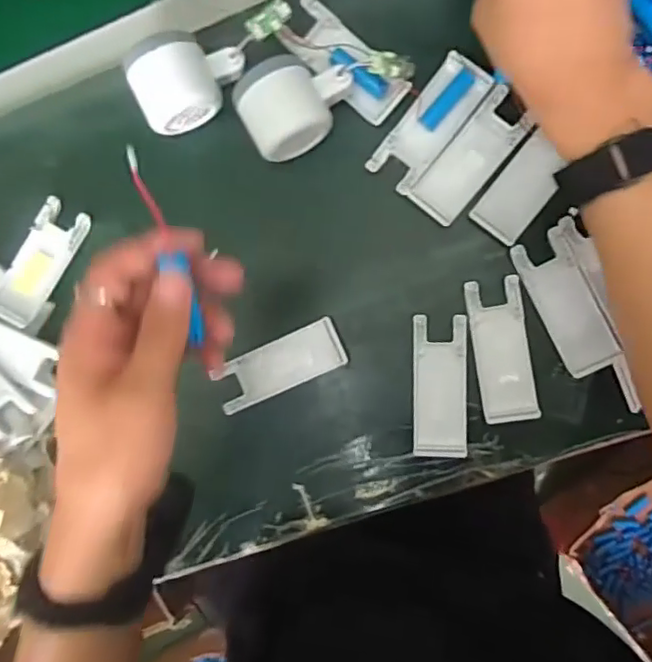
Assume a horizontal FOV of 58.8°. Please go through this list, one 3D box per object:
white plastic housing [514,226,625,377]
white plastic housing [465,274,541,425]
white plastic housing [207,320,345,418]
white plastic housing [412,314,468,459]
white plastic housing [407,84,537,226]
[{"bbox_3d":[0.173,-0.020,0.415,0.038,0.014,0.102,-25,89,7],"label":"white plastic housing"},{"bbox_3d":[0.129,0.014,0.423,0.040,0.007,0.102,-9,91,7],"label":"white plastic housing"},{"bbox_3d":[-0.035,0.028,0.455,0.102,0.017,0.040,-25,89,7],"label":"white plastic housing"},{"bbox_3d":[0.085,0.042,0.431,0.039,0.010,0.104,0,92,7],"label":"white plastic housing"},{"bbox_3d":[0.109,-0.127,0.431,0.041,0.005,0.100,40,96,4],"label":"white plastic housing"}]

